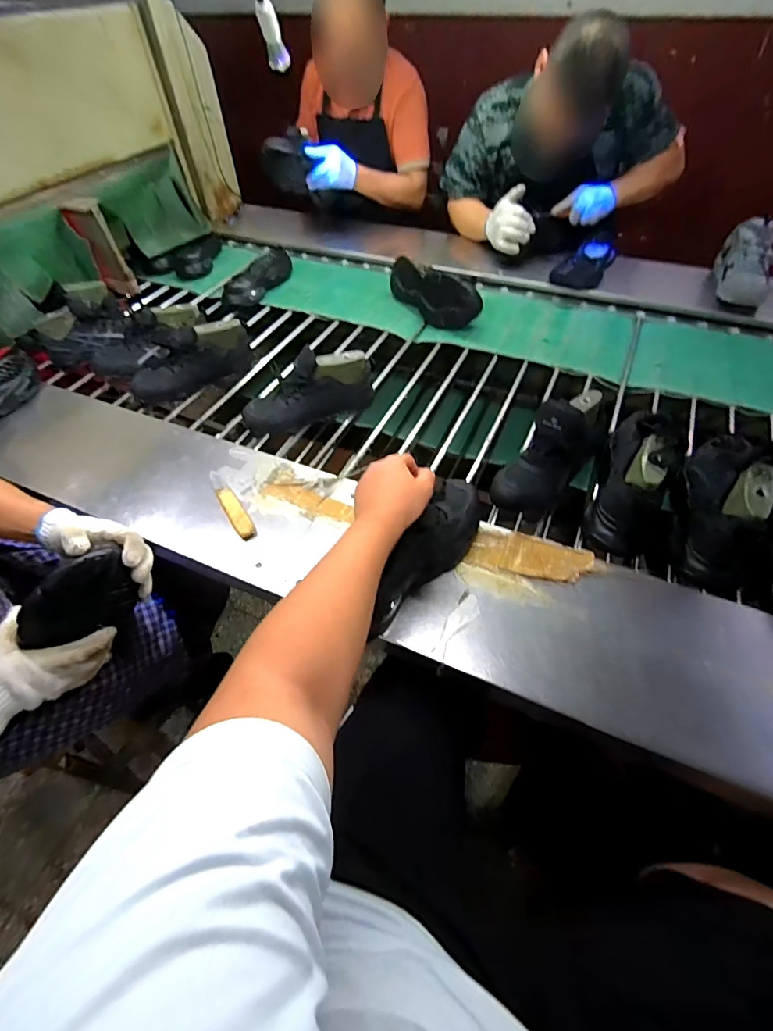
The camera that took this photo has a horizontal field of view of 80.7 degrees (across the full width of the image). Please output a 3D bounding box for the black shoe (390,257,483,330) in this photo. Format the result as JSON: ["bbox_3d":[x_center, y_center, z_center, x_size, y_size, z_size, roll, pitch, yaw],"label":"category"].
[{"bbox_3d":[0.105,-0.551,1.131,0.286,0.102,0.085,36,63,27],"label":"black shoe"}]

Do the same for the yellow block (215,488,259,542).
[{"bbox_3d":[-0.245,-0.005,0.739,0.029,0.015,0.116,-29,56,-17],"label":"yellow block"}]

